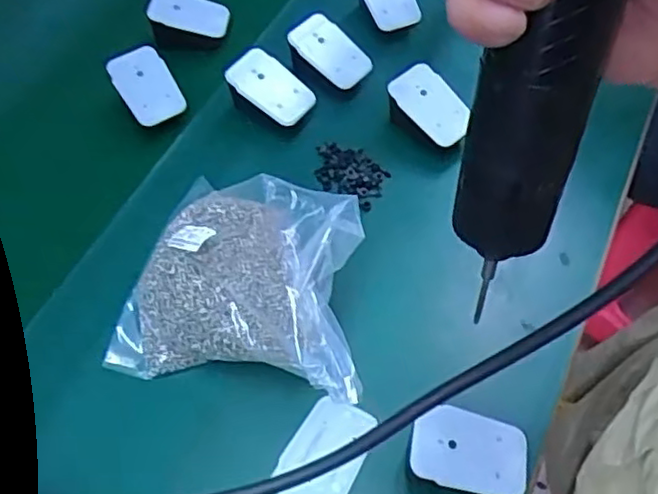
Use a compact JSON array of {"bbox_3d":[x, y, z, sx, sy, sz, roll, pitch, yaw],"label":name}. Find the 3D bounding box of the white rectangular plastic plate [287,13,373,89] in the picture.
[{"bbox_3d":[0.002,-0.170,0.592,0.047,0.008,0.068,-44,92,-17],"label":"white rectangular plastic plate"}]

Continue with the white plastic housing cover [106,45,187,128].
[{"bbox_3d":[-0.156,-0.137,0.587,0.047,0.010,0.065,-29,90,1],"label":"white plastic housing cover"}]

